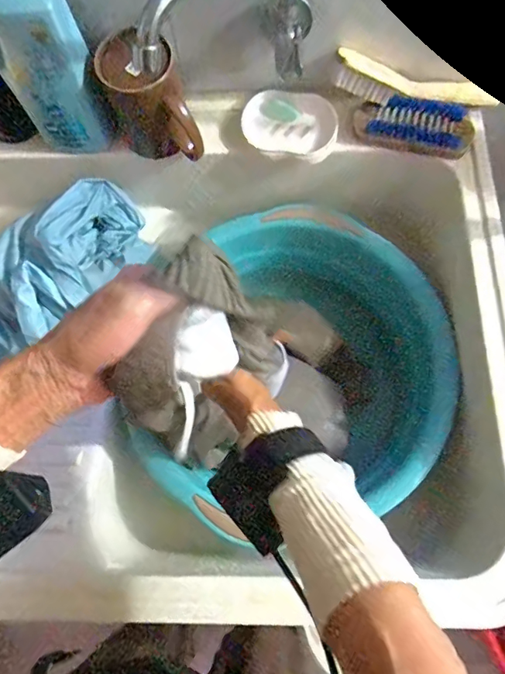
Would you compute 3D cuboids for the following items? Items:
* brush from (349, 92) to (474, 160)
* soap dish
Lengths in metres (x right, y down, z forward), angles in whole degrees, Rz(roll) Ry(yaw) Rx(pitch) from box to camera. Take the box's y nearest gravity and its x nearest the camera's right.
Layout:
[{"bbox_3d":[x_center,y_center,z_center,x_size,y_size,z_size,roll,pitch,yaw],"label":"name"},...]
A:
[{"bbox_3d":[0.191,-0.247,0.548,0.138,0.038,0.052,8,73,5],"label":"brush"},{"bbox_3d":[0.045,-0.256,0.566,0.111,0.020,0.079,6,72,4],"label":"soap dish"}]

